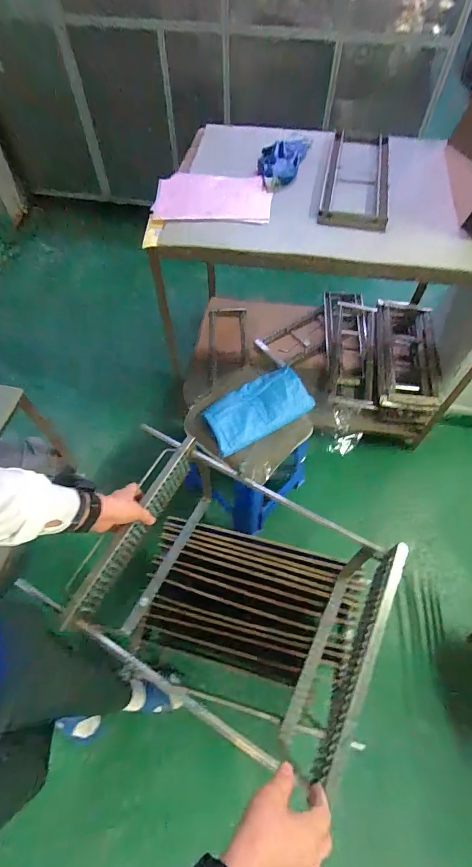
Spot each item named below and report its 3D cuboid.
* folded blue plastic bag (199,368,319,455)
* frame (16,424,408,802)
[{"bbox_3d":[0.062,-0.080,1.067,0.318,0.065,0.163,-28,63,-16],"label":"folded blue plastic bag"},{"bbox_3d":[0.008,0.332,0.767,0.513,0.280,0.403,25,61,14],"label":"frame"}]

